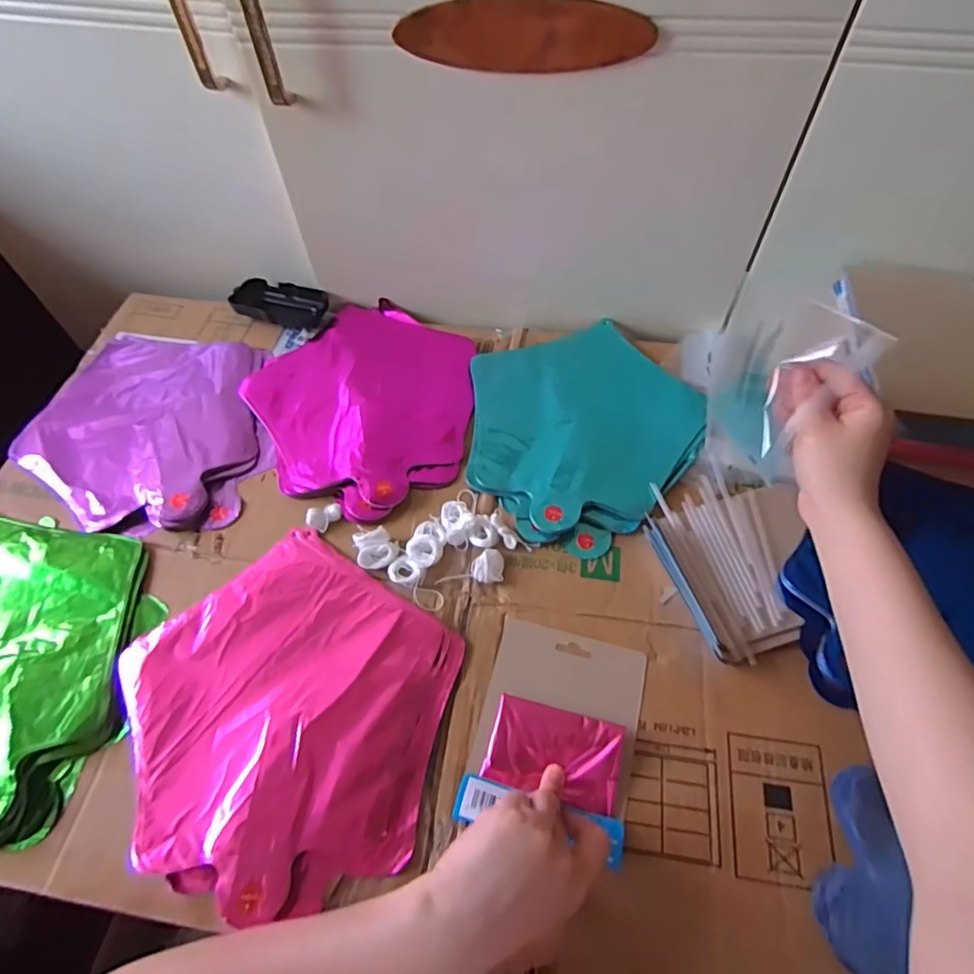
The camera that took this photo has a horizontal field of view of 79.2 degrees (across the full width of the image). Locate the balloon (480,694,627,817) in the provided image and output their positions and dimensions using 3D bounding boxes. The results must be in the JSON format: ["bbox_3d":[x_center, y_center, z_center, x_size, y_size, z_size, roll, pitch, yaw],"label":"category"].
[{"bbox_3d":[0.049,0.193,0.429,0.093,0.016,0.059,14,62,8],"label":"balloon"}]

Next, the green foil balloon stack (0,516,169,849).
[{"bbox_3d":[-0.397,0.144,0.458,0.243,0.022,0.250,13,62,7],"label":"green foil balloon stack"}]

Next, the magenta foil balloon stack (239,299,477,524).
[{"bbox_3d":[-0.117,-0.091,0.601,0.225,0.026,0.254,-25,64,-13],"label":"magenta foil balloon stack"}]

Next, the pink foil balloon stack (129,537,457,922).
[{"bbox_3d":[-0.151,0.165,0.440,0.248,0.023,0.230,31,66,16],"label":"pink foil balloon stack"}]

